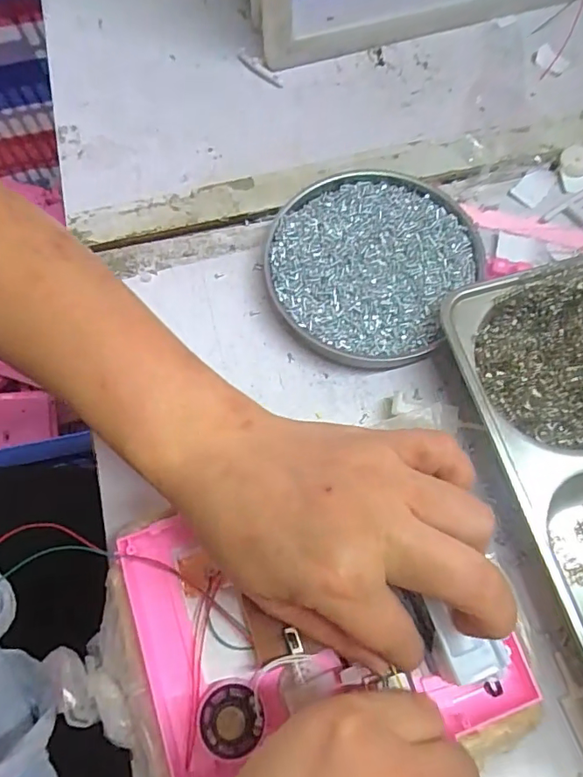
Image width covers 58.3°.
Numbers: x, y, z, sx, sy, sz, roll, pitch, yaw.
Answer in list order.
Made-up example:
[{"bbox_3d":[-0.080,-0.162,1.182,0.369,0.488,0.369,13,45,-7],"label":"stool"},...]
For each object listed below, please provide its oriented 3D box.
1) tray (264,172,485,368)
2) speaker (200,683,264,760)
[{"bbox_3d":[0.050,-0.080,0.335,0.121,0.023,0.135,32,73,12],"label":"tray"},{"bbox_3d":[-0.026,0.147,0.231,0.027,0.005,0.027,-1,70,1],"label":"speaker"}]

